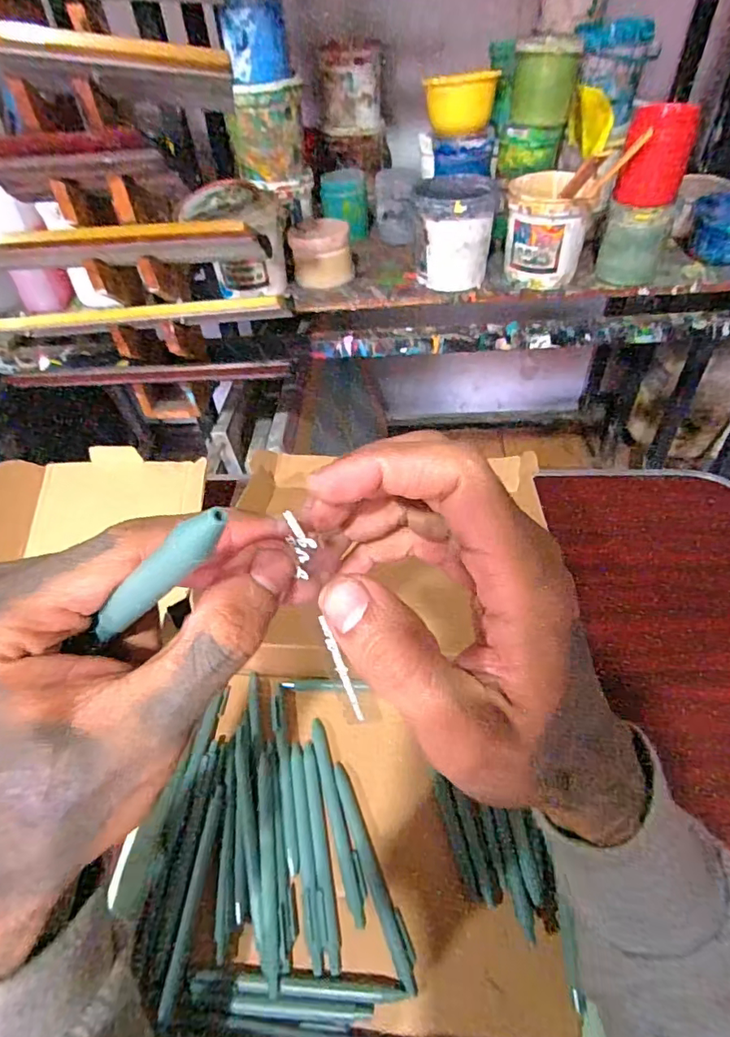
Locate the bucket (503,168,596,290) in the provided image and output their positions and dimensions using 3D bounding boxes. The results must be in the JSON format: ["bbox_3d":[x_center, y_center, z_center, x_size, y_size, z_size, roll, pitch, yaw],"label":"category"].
[{"bbox_3d":[0.263,-0.426,0.780,0.111,0.129,0.118,4,48,8],"label":"bucket"}]

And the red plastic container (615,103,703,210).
[{"bbox_3d":[0.374,-0.468,0.685,0.076,0.100,0.063,11,49,15],"label":"red plastic container"}]

